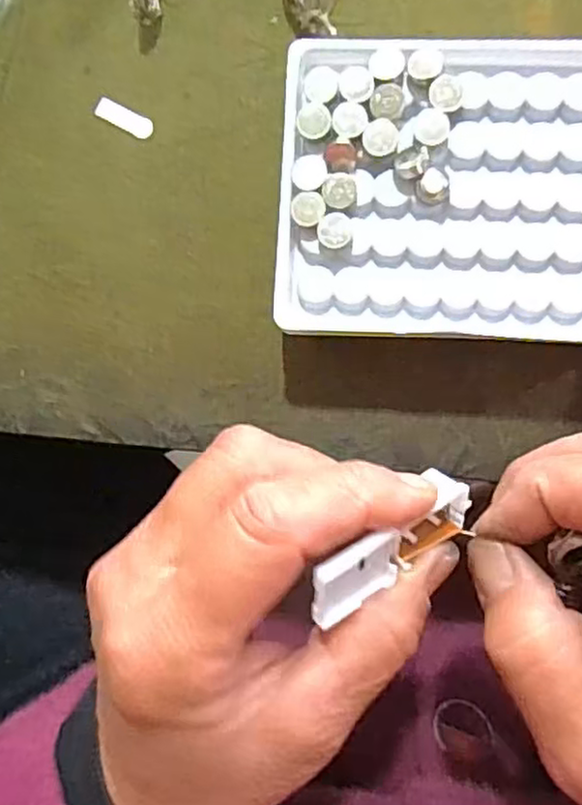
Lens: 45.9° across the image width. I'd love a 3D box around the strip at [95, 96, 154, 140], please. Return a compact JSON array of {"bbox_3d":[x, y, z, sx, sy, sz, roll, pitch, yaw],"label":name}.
[{"bbox_3d":[-0.064,-0.109,0.261,0.023,0.004,0.008,27,93,5],"label":"strip"}]

